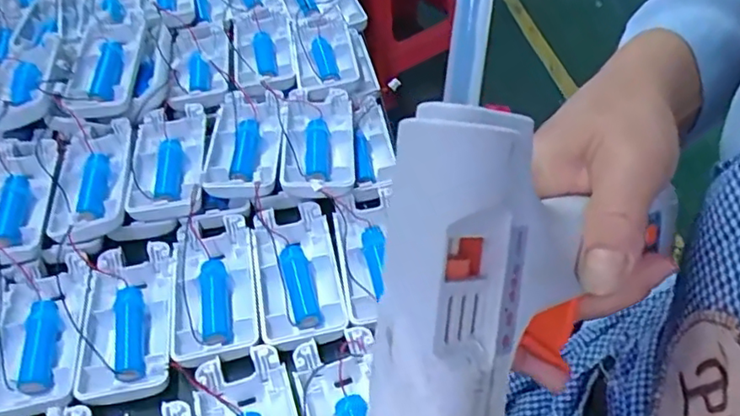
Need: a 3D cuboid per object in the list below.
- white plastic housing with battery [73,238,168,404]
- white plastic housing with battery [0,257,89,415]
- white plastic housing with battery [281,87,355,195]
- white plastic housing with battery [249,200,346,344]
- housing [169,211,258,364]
[{"bbox_3d":[-0.130,0.060,0.326,0.049,0.024,0.097,-13,47,-6],"label":"white plastic housing with battery"},{"bbox_3d":[-0.177,0.068,0.320,0.050,0.024,0.092,-12,46,-6],"label":"white plastic housing with battery"},{"bbox_3d":[-0.033,-0.045,0.391,0.043,0.029,0.095,-5,46,1],"label":"white plastic housing with battery"},{"bbox_3d":[-0.042,0.033,0.343,0.044,0.018,0.099,-11,46,-5],"label":"white plastic housing with battery"},{"bbox_3d":[-0.087,0.042,0.337,0.042,0.015,0.096,-12,46,-5],"label":"housing"}]

